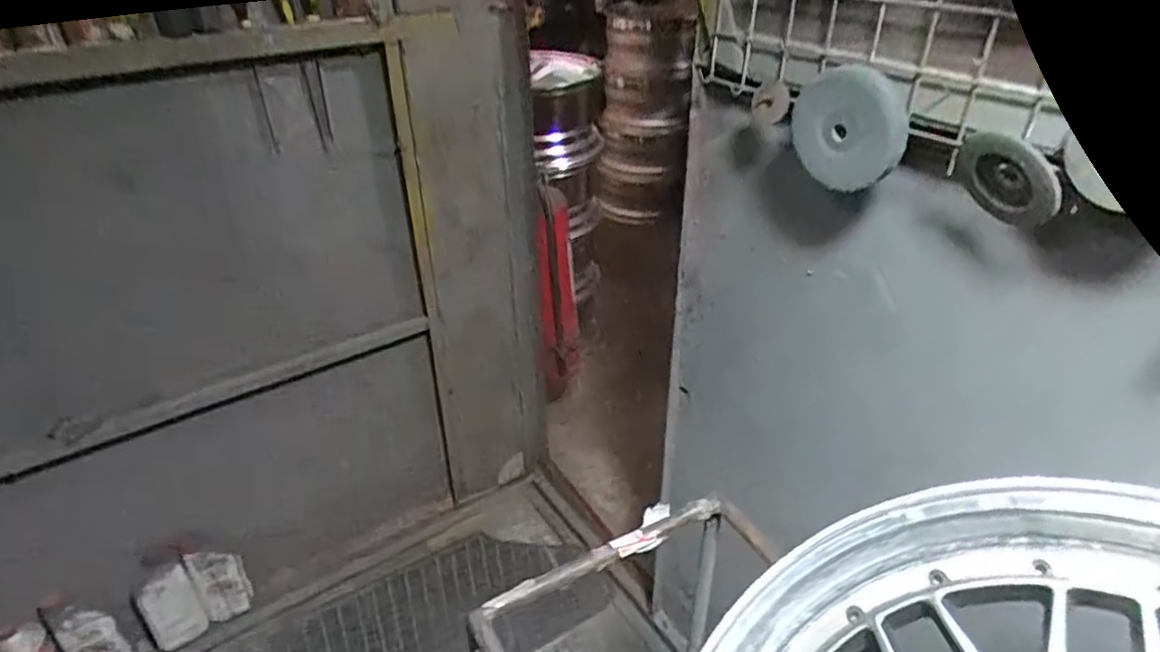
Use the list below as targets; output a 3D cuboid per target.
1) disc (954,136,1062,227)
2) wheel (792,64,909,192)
[{"bbox_3d":[0.385,-0.131,0.609,0.015,0.089,0.097,-37,69,-6],"label":"disc"},{"bbox_3d":[0.278,-0.206,0.719,0.024,0.121,0.125,-15,10,-38],"label":"wheel"}]

